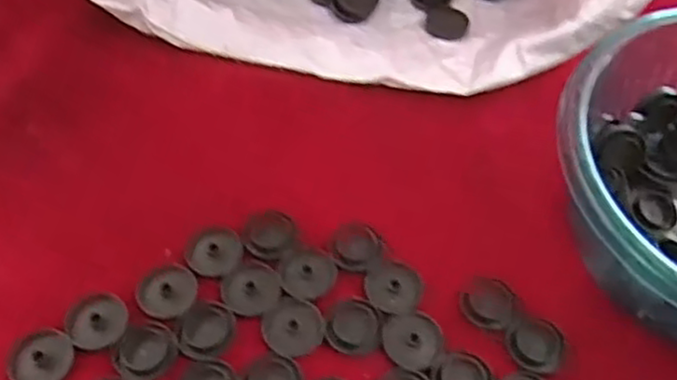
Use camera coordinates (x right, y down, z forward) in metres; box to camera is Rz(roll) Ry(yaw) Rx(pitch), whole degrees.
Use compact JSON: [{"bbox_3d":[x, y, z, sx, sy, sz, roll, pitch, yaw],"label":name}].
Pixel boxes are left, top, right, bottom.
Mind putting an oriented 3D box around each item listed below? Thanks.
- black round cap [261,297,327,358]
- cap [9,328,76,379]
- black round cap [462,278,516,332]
[{"bbox_3d":[-0.025,0.076,0.398,0.034,0.004,0.033,1,56,-2],"label":"black round cap"},{"bbox_3d":[-0.159,0.091,0.384,0.031,0.004,0.032,1,56,-2],"label":"cap"},{"bbox_3d":[0.087,0.065,0.412,0.029,0.004,0.030,21,58,11],"label":"black round cap"}]

